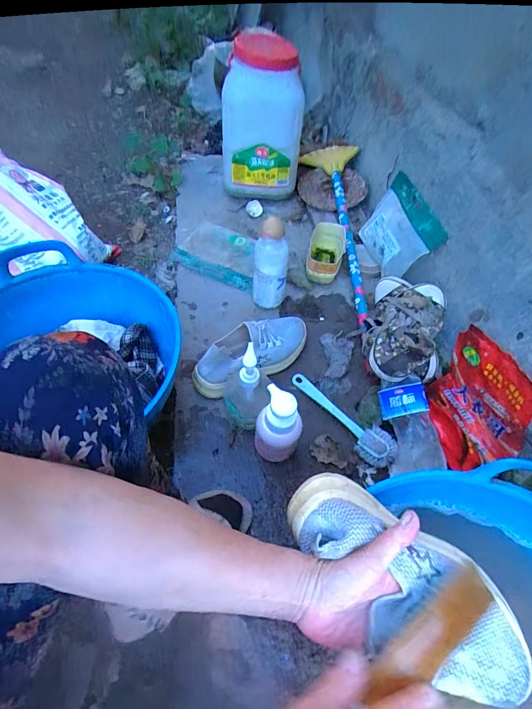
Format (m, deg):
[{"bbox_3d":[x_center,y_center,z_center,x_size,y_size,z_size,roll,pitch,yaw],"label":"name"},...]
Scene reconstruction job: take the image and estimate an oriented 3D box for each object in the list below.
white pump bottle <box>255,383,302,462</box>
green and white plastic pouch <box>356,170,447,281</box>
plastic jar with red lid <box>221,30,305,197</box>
[{"bbox_3d":[0.017,0.115,0.530,0.065,0.148,0.053,21,56,10],"label":"white pump bottle"},{"bbox_3d":[0.285,-0.283,0.800,0.030,0.150,0.231,11,49,-28],"label":"green and white plastic pouch"},{"bbox_3d":[-0.014,-0.573,0.883,0.185,0.300,0.182,2,55,-3],"label":"plastic jar with red lid"}]

